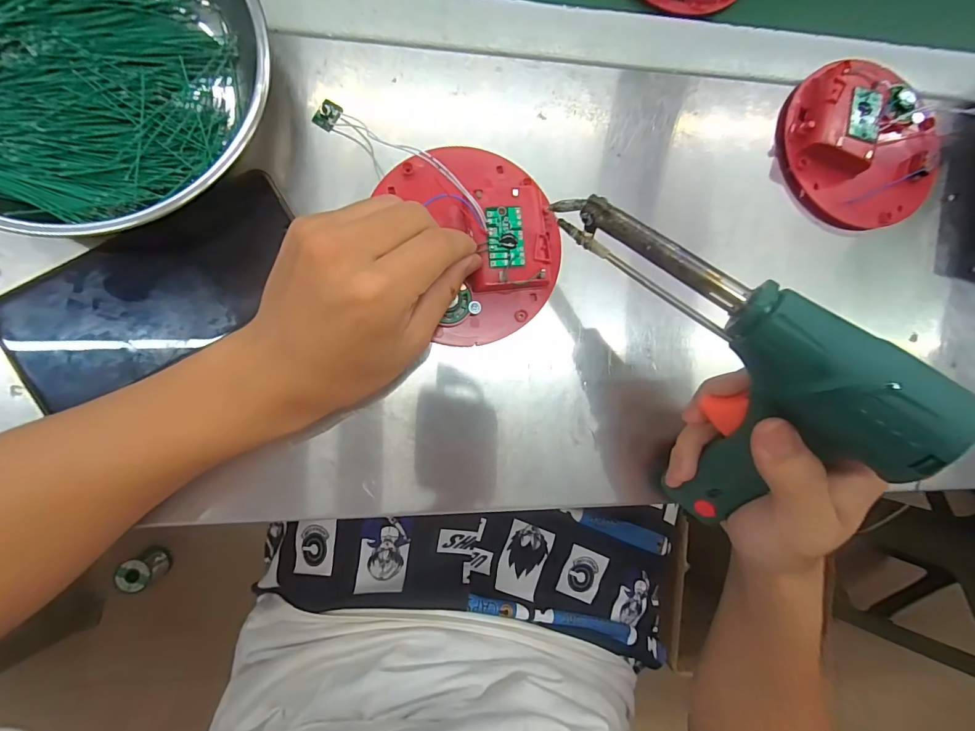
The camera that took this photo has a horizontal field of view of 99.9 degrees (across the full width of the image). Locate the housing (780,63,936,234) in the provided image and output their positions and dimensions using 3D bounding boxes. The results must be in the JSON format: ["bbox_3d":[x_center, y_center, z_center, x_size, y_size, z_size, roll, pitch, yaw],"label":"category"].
[{"bbox_3d":[0.272,-0.160,0.293,0.115,0.022,0.113,0,87,-8],"label":"housing"}]

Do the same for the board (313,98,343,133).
[{"bbox_3d":[-0.098,-0.155,0.253,0.012,0.004,0.018,30,83,-5],"label":"board"}]

